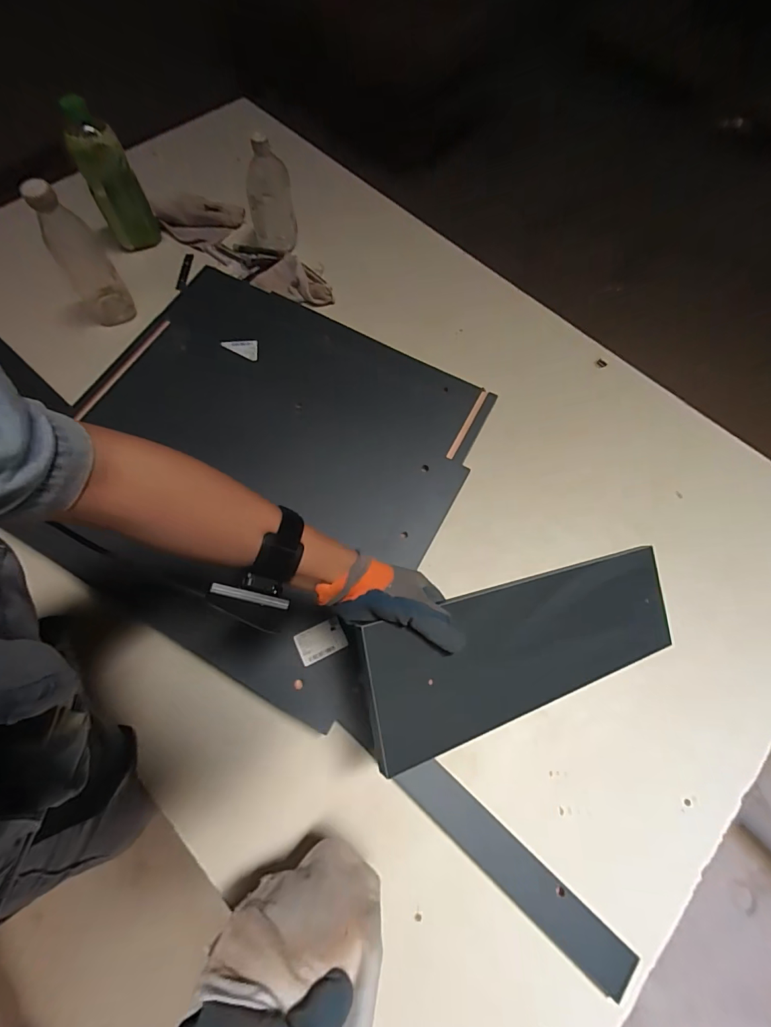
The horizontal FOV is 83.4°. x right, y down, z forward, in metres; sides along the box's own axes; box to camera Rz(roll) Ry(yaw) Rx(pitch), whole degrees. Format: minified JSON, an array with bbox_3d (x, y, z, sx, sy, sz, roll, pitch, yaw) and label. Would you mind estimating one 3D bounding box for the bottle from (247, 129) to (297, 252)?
[{"bbox_3d":[-0.214,-0.586,0.795,0.083,0.170,0.079,-11,68,-6],"label":"bottle"}]

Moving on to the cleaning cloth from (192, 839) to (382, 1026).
[{"bbox_3d":[-0.067,0.363,0.377,0.132,0.146,0.042,10,106,10],"label":"cleaning cloth"}]

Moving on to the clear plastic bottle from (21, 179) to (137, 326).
[{"bbox_3d":[-0.495,-0.418,0.709,0.072,0.219,0.063,-31,71,-14],"label":"clear plastic bottle"}]

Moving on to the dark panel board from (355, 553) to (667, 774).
[{"bbox_3d":[0.179,0.146,0.504,0.434,0.030,0.141,-9,88,-26],"label":"dark panel board"}]

